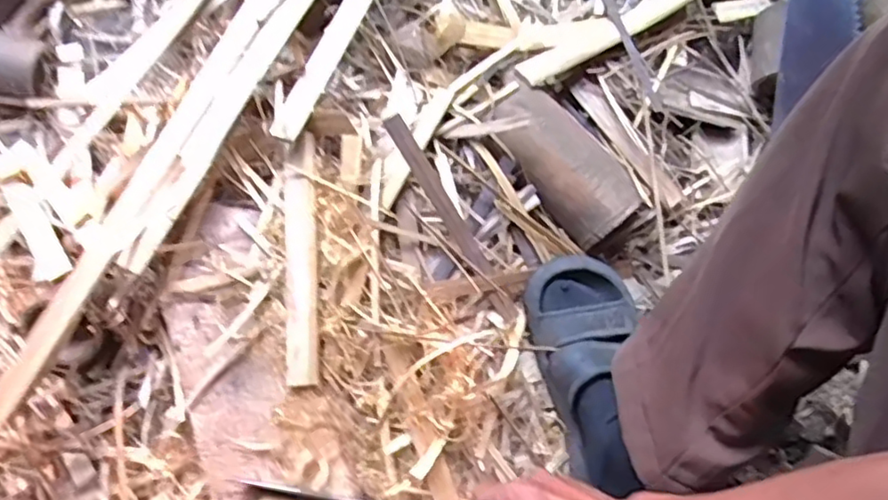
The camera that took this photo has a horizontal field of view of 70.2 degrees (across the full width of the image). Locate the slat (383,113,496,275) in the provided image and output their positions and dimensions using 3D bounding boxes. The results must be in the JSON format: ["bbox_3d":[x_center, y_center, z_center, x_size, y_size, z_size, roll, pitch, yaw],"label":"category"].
[{"bbox_3d":[-0.003,-0.044,0.555,0.018,0.011,0.168,-22,117,20],"label":"slat"}]

